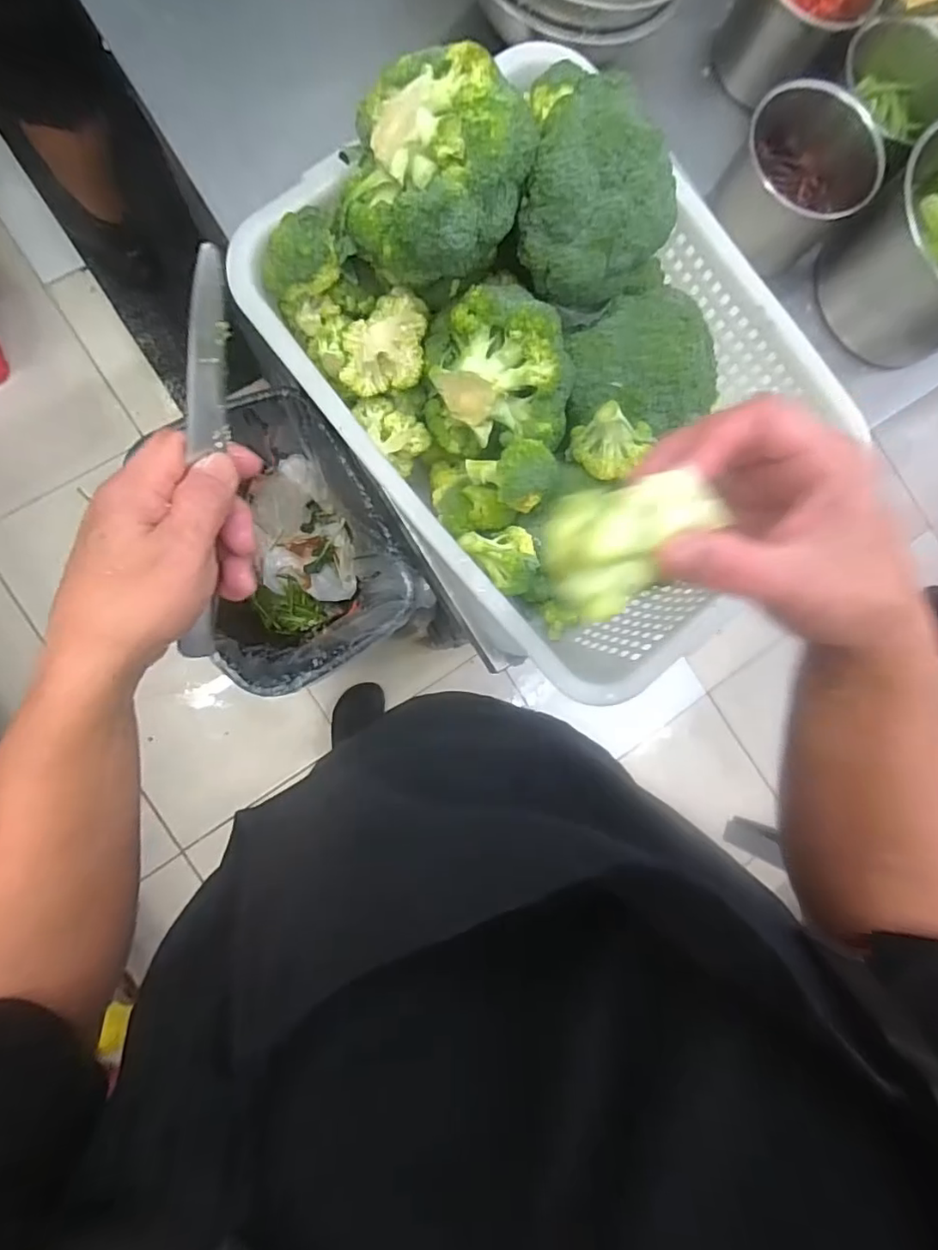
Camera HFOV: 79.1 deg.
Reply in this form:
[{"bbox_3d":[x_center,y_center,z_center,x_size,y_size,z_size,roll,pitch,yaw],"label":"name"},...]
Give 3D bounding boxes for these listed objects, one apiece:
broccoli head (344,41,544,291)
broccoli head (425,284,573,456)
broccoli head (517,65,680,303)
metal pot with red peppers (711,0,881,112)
[{"bbox_3d":[-0.018,-0.254,0.317,0.096,0.067,0.095,1,86,-9],"label":"broccoli head"},{"bbox_3d":[0.019,-0.162,0.373,0.089,0.073,0.080,0,86,-9],"label":"broccoli head"},{"bbox_3d":[0.083,-0.256,0.349,0.095,0.073,0.091,1,86,-9],"label":"broccoli head"},{"bbox_3d":[0.307,-0.577,0.529,0.108,0.093,0.114,1,86,-9],"label":"metal pot with red peppers"}]

